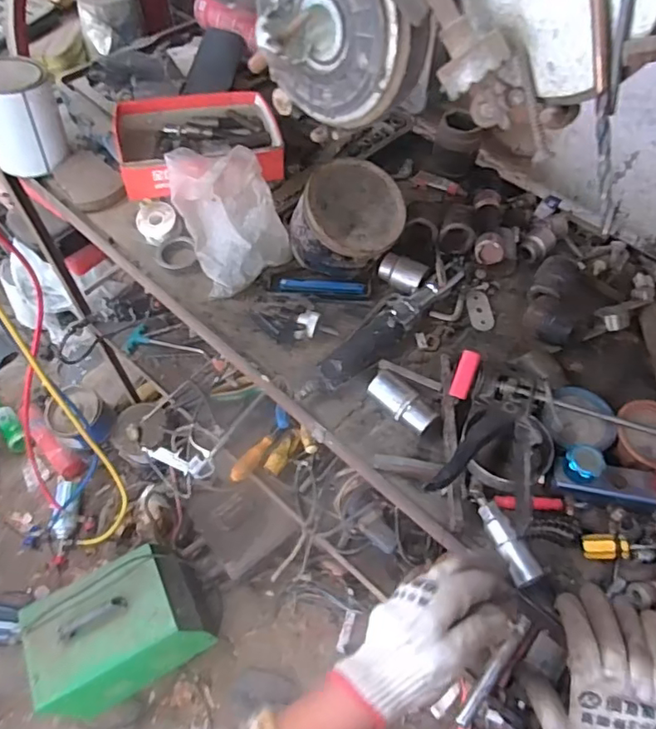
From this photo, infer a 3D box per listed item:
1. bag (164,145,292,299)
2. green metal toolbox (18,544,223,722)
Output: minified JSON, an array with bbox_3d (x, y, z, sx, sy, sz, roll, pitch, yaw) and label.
[{"bbox_3d":[-0.125,-0.189,0.717,0.120,0.060,0.183,-18,95,7],"label":"bag"},{"bbox_3d":[-0.459,0.592,1.260,0.352,0.253,0.238,-30,62,-13],"label":"green metal toolbox"}]

